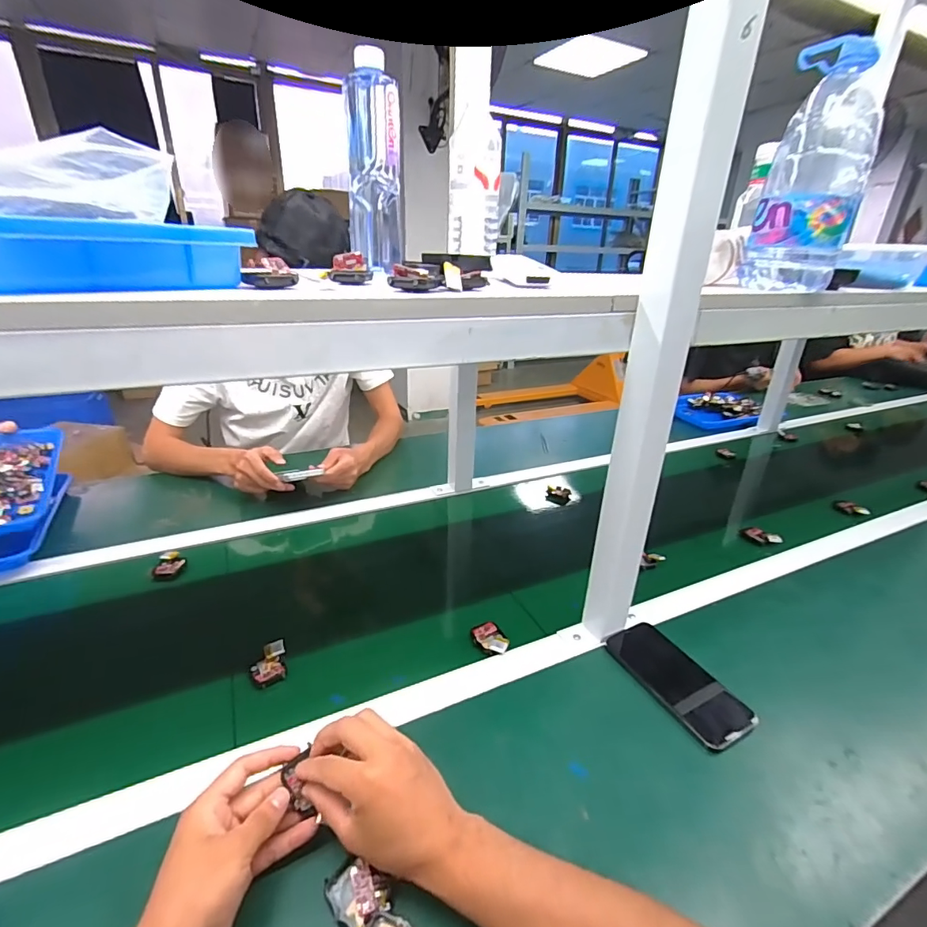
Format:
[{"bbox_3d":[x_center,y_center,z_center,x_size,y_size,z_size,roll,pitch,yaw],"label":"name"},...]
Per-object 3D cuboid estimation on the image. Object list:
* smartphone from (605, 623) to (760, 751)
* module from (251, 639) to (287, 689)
[{"bbox_3d":[0.248,0.248,0.551,0.077,0.010,0.161,-12,29,-27],"label":"smartphone"},{"bbox_3d":[-0.227,0.234,0.552,0.037,0.017,0.049,-7,27,-19],"label":"module"}]

